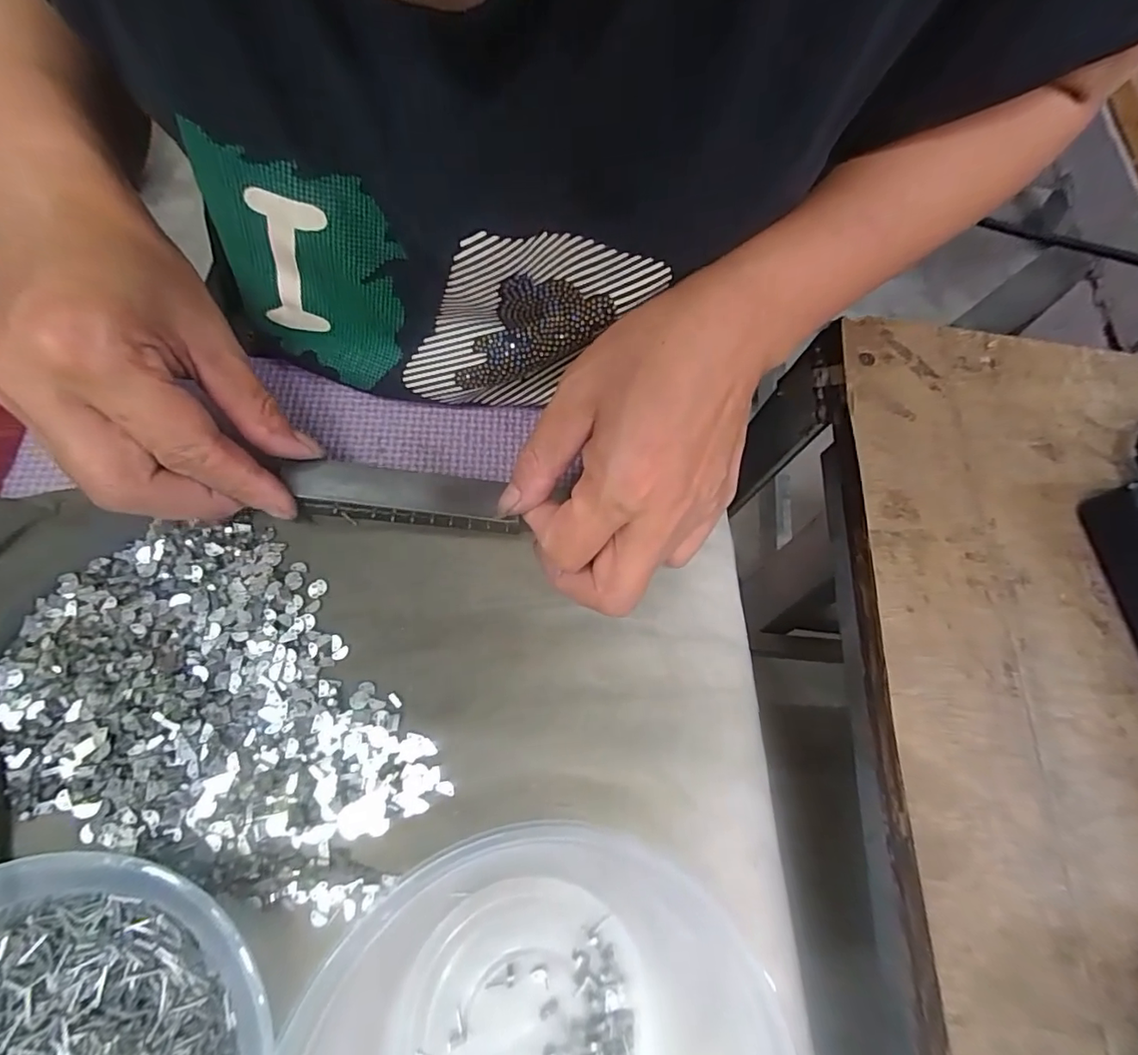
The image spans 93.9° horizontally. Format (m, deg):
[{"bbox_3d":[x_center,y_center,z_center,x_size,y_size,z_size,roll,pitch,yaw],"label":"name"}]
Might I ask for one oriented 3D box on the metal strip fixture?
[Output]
[{"bbox_3d":[-0.070,-0.013,0.227,0.094,0.015,0.025,8,68,-4],"label":"metal strip fixture"}]

